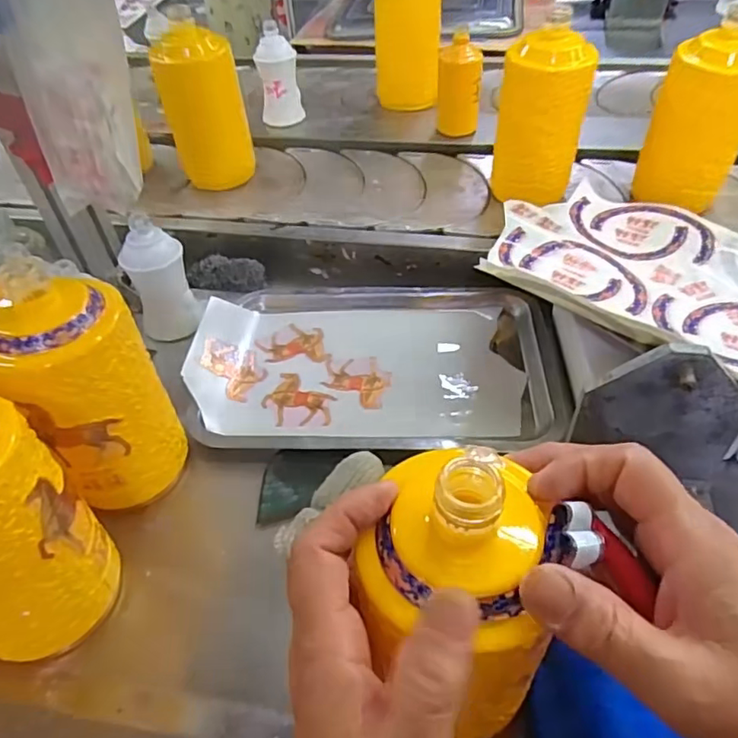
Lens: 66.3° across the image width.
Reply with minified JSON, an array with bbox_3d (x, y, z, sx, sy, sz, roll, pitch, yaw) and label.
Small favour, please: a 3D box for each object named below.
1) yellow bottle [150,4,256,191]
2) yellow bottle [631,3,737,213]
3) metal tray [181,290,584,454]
[{"bbox_3d":[-0.186,-0.298,0.659,0.086,0.169,0.070,-13,50,-7],"label":"yellow bottle"},{"bbox_3d":[0.336,-0.249,0.576,0.071,0.184,0.068,-2,49,2],"label":"yellow bottle"},{"bbox_3d":[0.003,-0.011,0.511,0.314,0.030,0.193,-1,49,3],"label":"metal tray"}]

